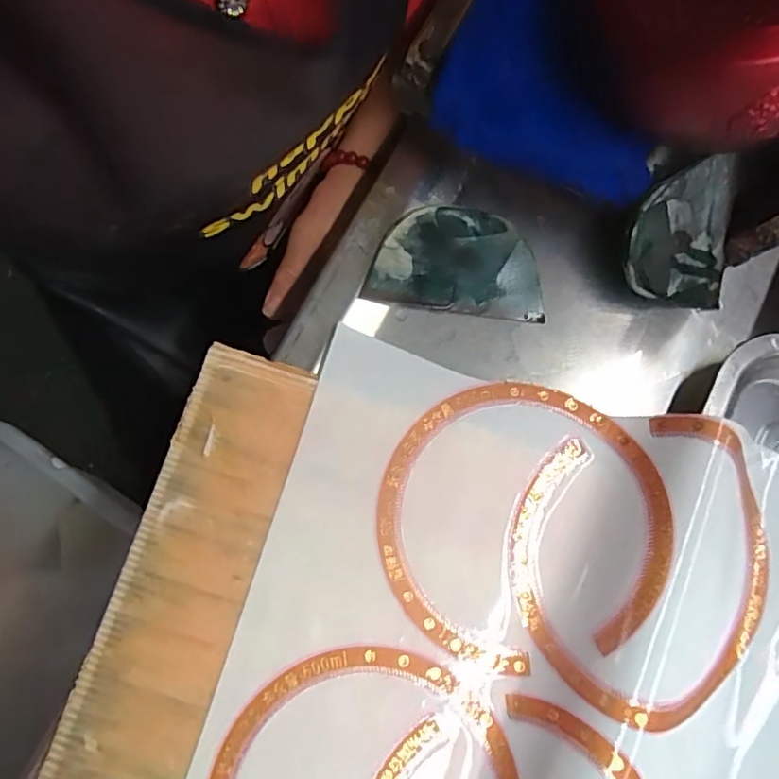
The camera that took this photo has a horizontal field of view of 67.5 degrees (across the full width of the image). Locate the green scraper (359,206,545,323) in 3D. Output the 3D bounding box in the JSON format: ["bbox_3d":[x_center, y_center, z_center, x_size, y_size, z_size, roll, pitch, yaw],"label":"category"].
[{"bbox_3d":[0.038,-0.070,0.318,0.094,0.004,0.056,7,86,-4],"label":"green scraper"}]

